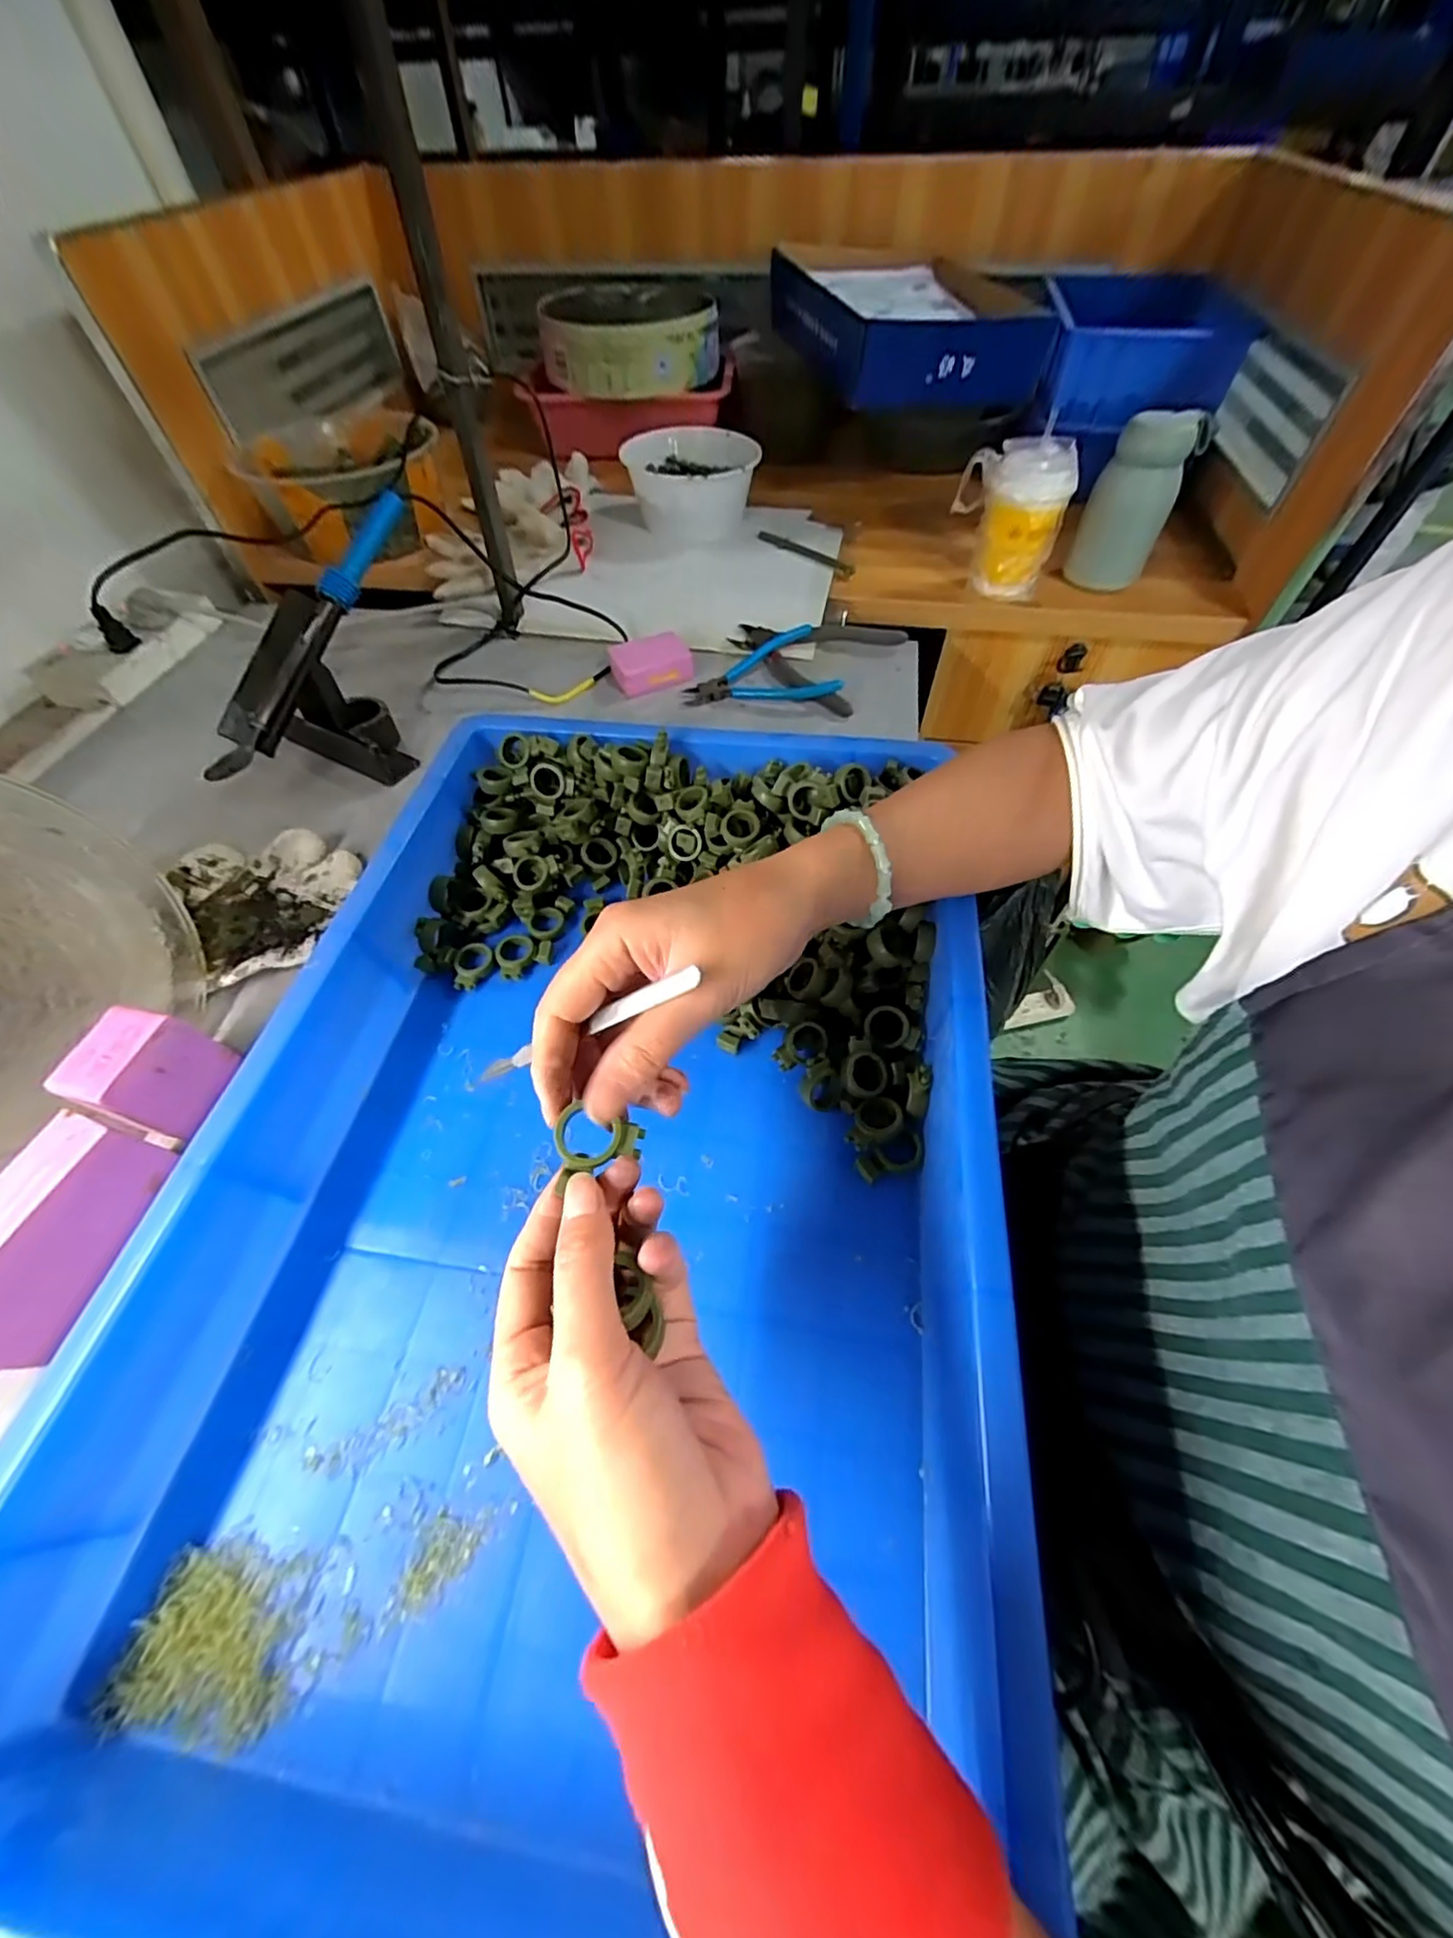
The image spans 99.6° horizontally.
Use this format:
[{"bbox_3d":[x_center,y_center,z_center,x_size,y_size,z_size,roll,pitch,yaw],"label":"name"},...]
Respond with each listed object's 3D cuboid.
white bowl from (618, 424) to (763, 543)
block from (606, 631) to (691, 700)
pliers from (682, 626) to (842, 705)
[{"bbox_3d":[-0.046,-0.605,0.768,0.154,0.073,0.162,-1,56,1],"label":"white bowl"},{"bbox_3d":[-0.074,-0.304,0.612,0.079,0.032,0.054,-10,56,-5],"label":"block"},{"bbox_3d":[0.030,-0.297,0.609,0.143,0.022,0.102,-6,56,-1],"label":"pliers"}]

